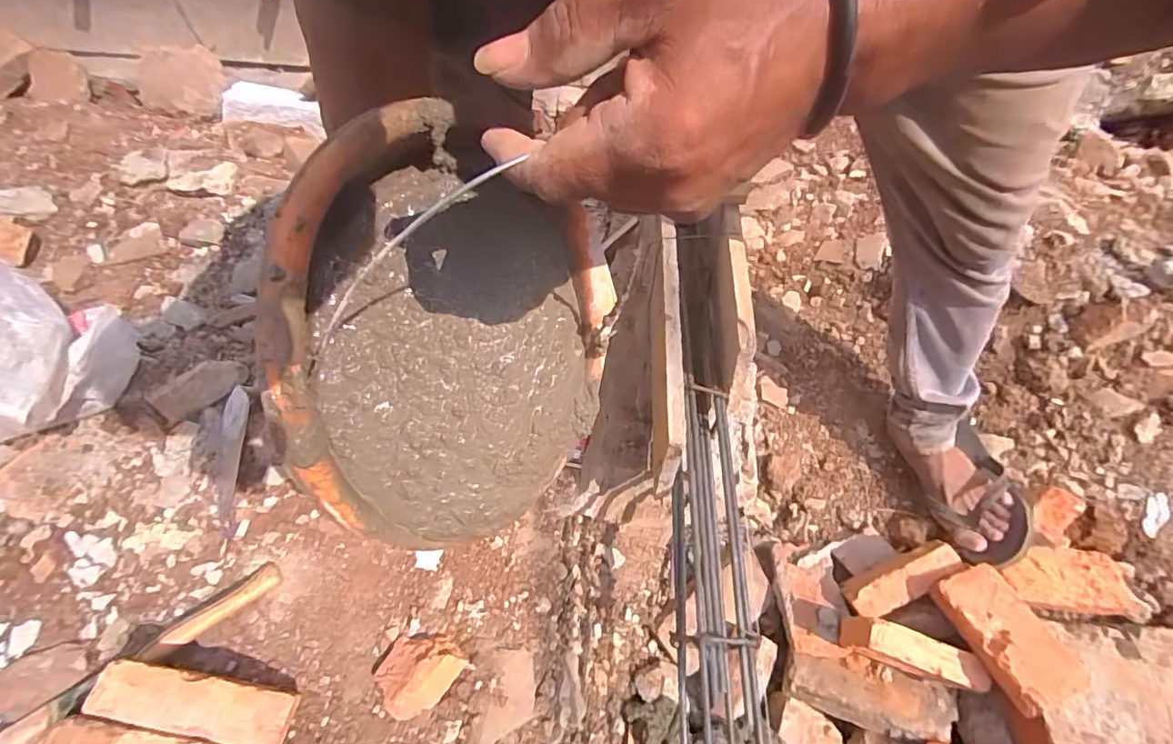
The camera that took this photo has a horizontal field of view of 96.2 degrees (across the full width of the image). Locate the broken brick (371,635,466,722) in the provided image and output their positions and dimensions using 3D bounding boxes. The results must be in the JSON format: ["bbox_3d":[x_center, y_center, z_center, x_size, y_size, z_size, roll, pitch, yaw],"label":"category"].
[{"bbox_3d":[-0.185,0.321,0.568,0.080,0.042,0.085,35,61,17],"label":"broken brick"}]

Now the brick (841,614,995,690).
[{"bbox_3d":[0.432,0.377,0.707,0.155,0.082,0.044,20,58,8],"label":"brick"}]

